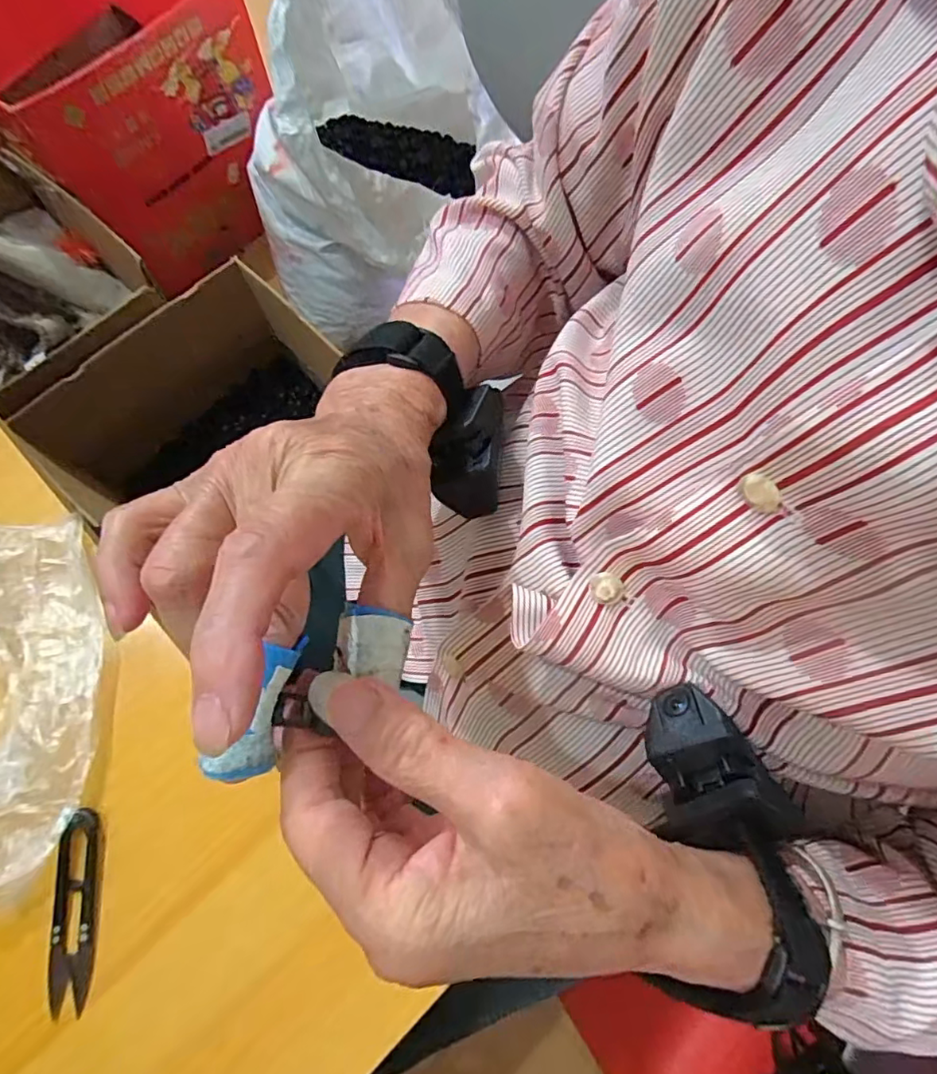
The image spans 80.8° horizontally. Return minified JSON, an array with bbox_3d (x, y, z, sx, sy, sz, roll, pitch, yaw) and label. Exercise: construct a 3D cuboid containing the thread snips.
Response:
[{"bbox_3d":[-0.222,0.208,0.308,0.026,0.011,0.100,-6,74,-3],"label":"thread snips"}]

